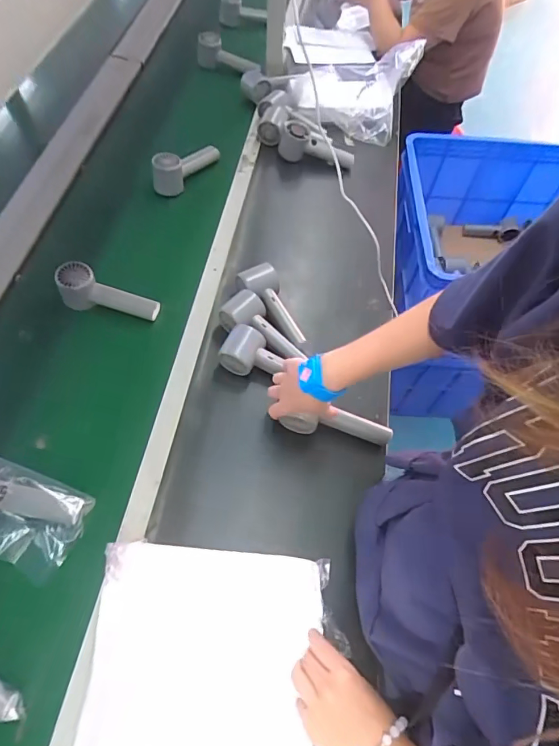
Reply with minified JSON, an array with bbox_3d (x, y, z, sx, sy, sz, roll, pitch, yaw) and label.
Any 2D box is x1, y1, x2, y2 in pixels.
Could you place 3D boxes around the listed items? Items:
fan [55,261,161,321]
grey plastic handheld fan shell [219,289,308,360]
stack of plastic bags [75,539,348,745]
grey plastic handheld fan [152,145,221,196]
[{"bbox_3d":[-0.270,-0.122,0.701,0.154,0.042,0.054,17,59,-13],"label":"fan"},{"bbox_3d":[-0.029,-0.060,0.685,0.066,0.053,0.141,-35,68,-21],"label":"grey plastic handheld fan shell"},{"bbox_3d":[-0.078,0.334,0.487,0.254,0.033,0.255,8,58,-7],"label":"stack of plastic bags"},{"bbox_3d":[-0.185,-0.413,0.861,0.046,0.063,0.161,31,63,13],"label":"grey plastic handheld fan"}]

